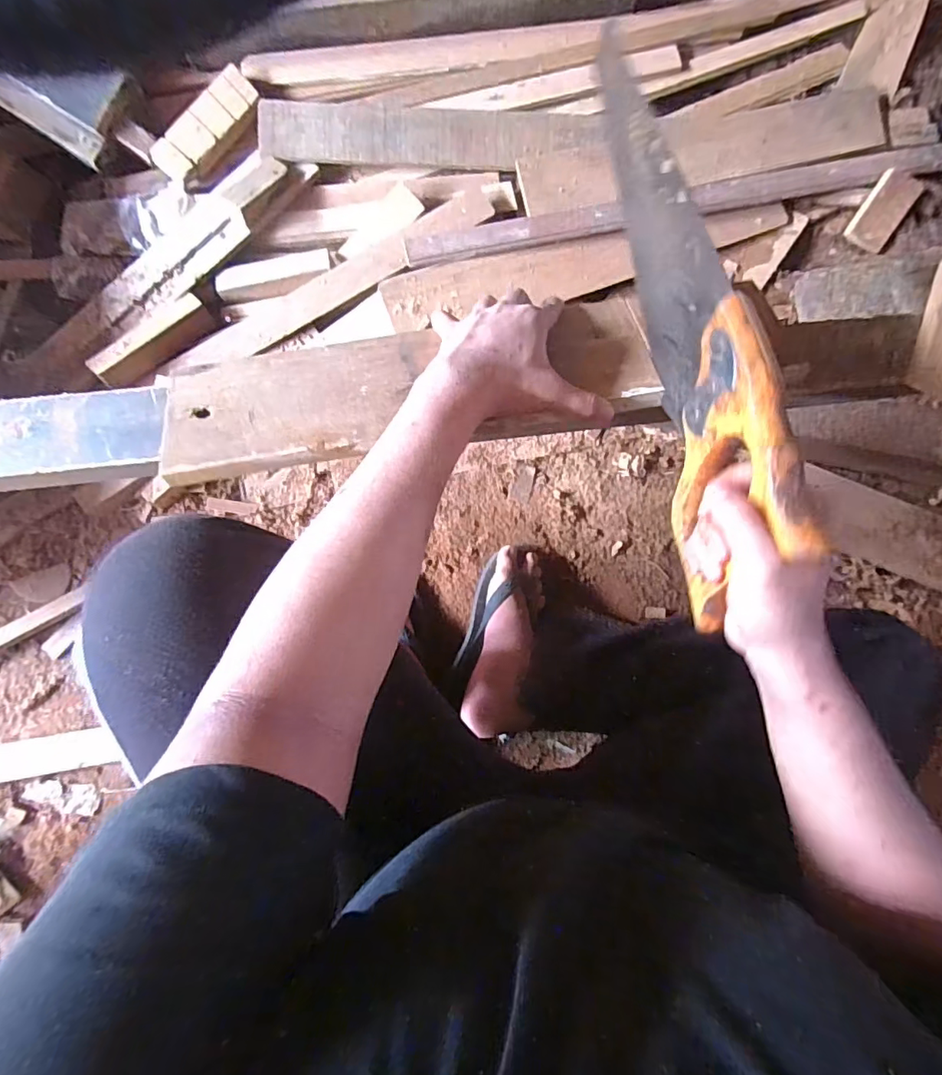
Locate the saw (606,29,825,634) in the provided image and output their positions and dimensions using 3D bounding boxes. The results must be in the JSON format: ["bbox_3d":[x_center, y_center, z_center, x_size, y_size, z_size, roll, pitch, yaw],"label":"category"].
[{"bbox_3d":[0.151,-0.203,0.413,0.029,0.125,0.515,-5,67,0],"label":"saw"}]

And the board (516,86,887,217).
[{"bbox_3d":[0.343,-0.576,0.779,0.547,0.033,0.109,-12,85,-3],"label":"board"}]

